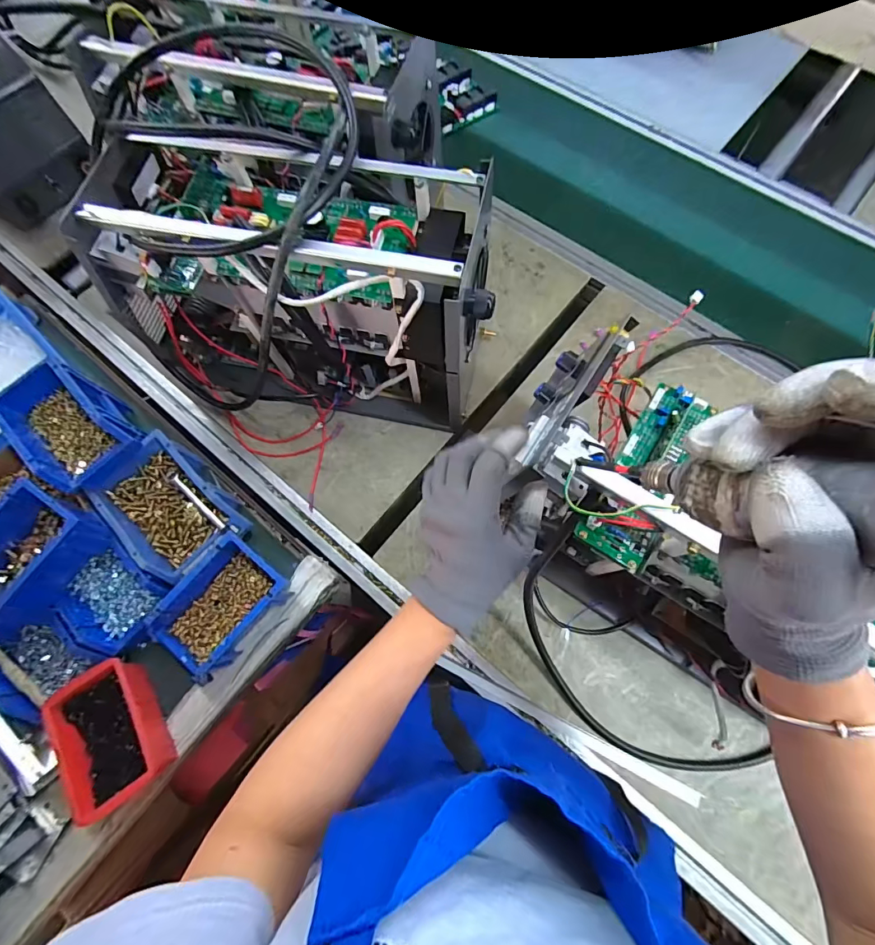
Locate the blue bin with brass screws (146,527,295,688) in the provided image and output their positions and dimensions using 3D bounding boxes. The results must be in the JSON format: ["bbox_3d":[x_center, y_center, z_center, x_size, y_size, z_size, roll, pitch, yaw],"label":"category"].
[{"bbox_3d":[-0.271,0.170,0.559,0.101,0.073,0.158,36,77,12],"label":"blue bin with brass screws"}]

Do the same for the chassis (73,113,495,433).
[{"bbox_3d":[-0.173,-0.238,0.589,0.484,0.309,0.254,11,73,5],"label":"chassis"}]

